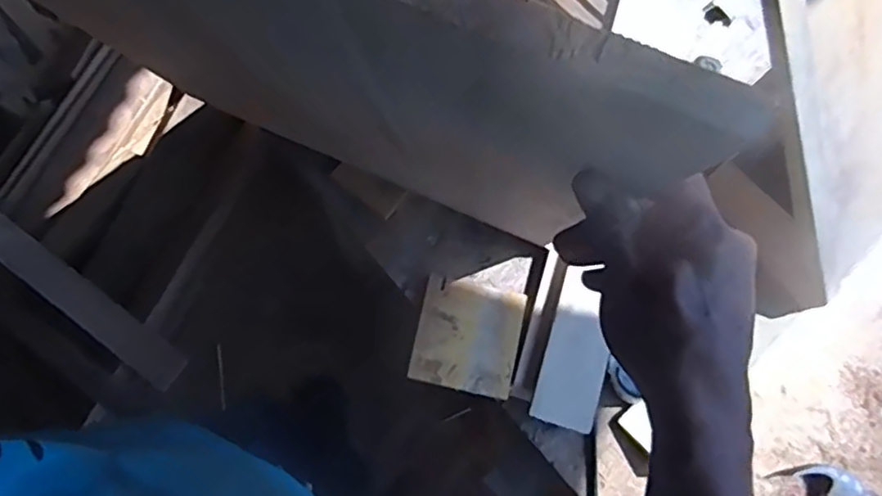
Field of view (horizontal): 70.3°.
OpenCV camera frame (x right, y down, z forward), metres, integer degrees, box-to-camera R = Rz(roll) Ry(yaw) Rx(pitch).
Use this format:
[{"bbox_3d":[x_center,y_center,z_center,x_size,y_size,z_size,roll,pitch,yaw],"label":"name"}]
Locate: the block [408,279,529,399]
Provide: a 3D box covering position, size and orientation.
[{"bbox_3d":[0.033,0.105,0.743,0.120,0.015,0.125,12,77,2],"label":"block"}]

